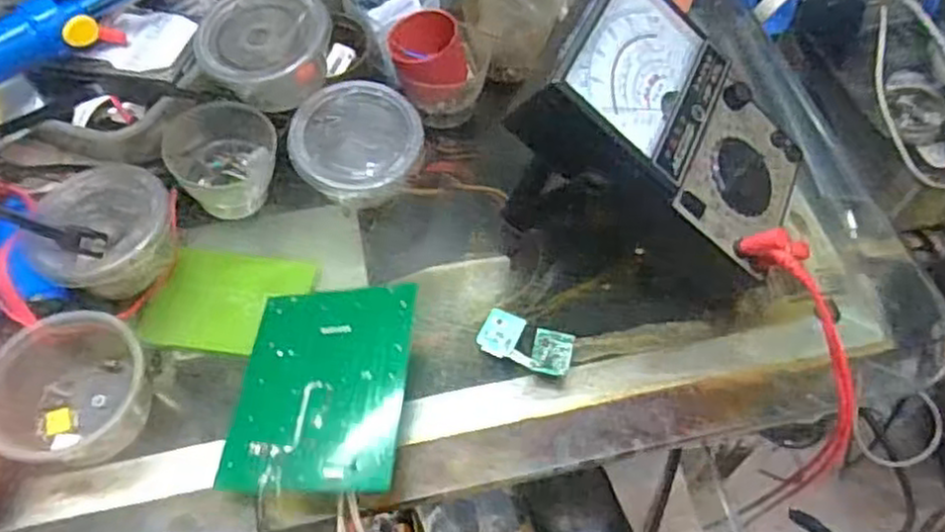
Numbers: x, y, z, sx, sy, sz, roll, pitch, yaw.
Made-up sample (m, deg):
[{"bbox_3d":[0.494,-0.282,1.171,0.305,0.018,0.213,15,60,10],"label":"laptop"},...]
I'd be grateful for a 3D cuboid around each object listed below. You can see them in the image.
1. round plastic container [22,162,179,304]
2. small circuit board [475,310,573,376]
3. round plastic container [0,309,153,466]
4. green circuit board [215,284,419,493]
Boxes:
[{"bbox_3d":[-0.211,-0.019,0.426,0.066,0.049,0.067,0,57,1],"label":"round plastic container"},{"bbox_3d":[0.029,0.042,0.400,0.052,0.004,0.025,19,76,18],"label":"small circuit board"},{"bbox_3d":[-0.206,0.065,0.379,0.070,0.046,0.066,0,57,1],"label":"round plastic container"},{"bbox_3d":[-0.077,0.060,0.377,0.090,0.006,0.111,-5,53,14],"label":"green circuit board"}]

